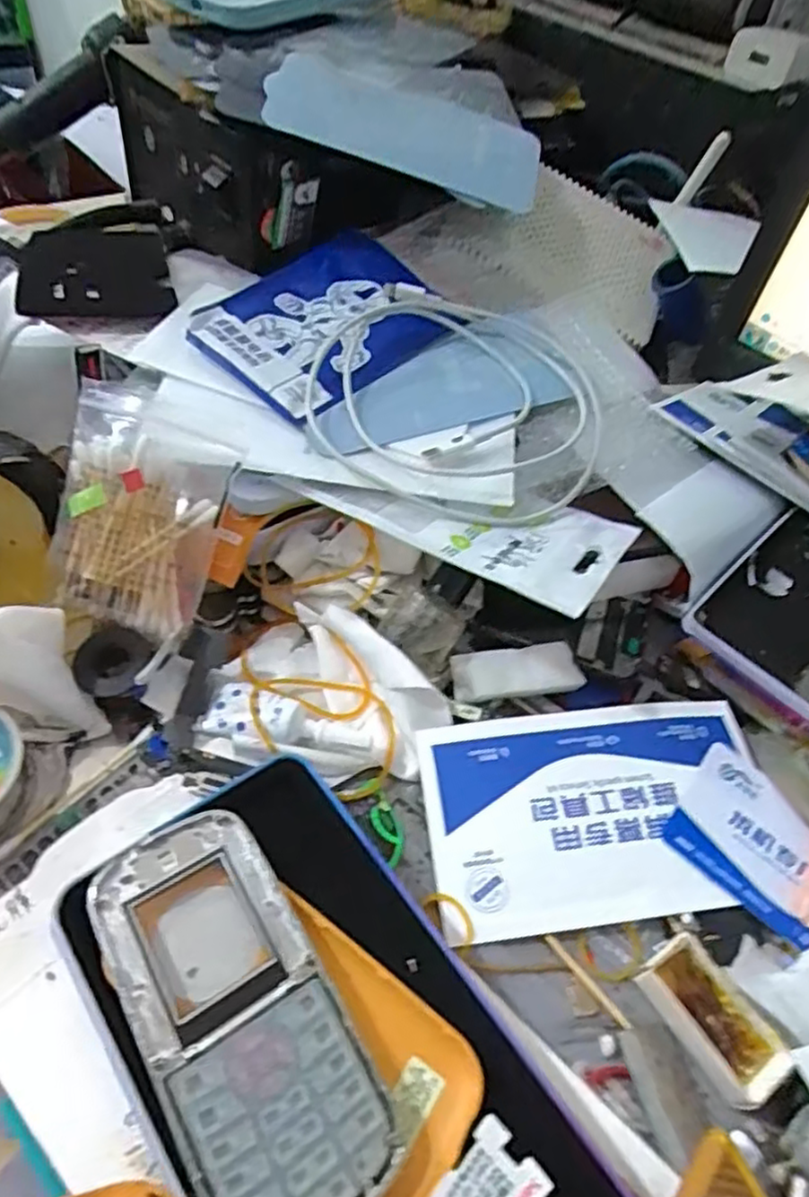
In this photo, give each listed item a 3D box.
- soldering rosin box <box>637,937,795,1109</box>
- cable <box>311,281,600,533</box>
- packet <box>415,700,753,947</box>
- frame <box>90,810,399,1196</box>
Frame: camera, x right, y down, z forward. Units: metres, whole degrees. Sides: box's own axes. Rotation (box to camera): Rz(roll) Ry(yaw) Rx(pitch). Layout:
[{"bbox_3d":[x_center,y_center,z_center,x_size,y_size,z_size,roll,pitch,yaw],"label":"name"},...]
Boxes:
[{"bbox_3d":[0.104,0.141,0.236,0.025,0.010,0.047,-26,59,-28],"label":"soldering rosin box"},{"bbox_3d":[0.026,-0.104,0.343,0.143,0.019,0.157,9,49,-2],"label":"cable"},{"bbox_3d":[0.077,0.083,0.278,0.135,0.009,0.081,-2,50,-11],"label":"packet"},{"bbox_3d":[-0.050,0.124,0.211,0.052,0.014,0.118,-23,57,-26],"label":"frame"}]

